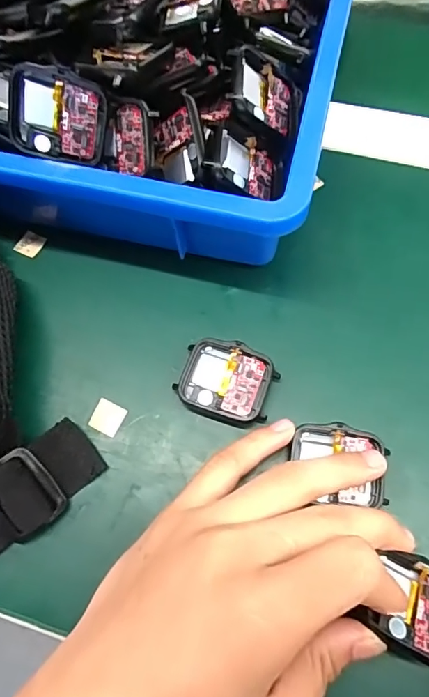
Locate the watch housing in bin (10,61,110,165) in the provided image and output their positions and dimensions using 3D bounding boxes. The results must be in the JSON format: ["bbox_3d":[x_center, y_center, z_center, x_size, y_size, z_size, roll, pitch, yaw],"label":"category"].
[{"bbox_3d":[-0.072,-0.108,0.215,0.042,0.039,0.007,11,36,-9],"label":"watch housing in bin"}]

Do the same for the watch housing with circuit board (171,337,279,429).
[{"bbox_3d":[0.006,0.018,0.239,0.046,0.012,0.039,17,70,9],"label":"watch housing with circuit board"}]

